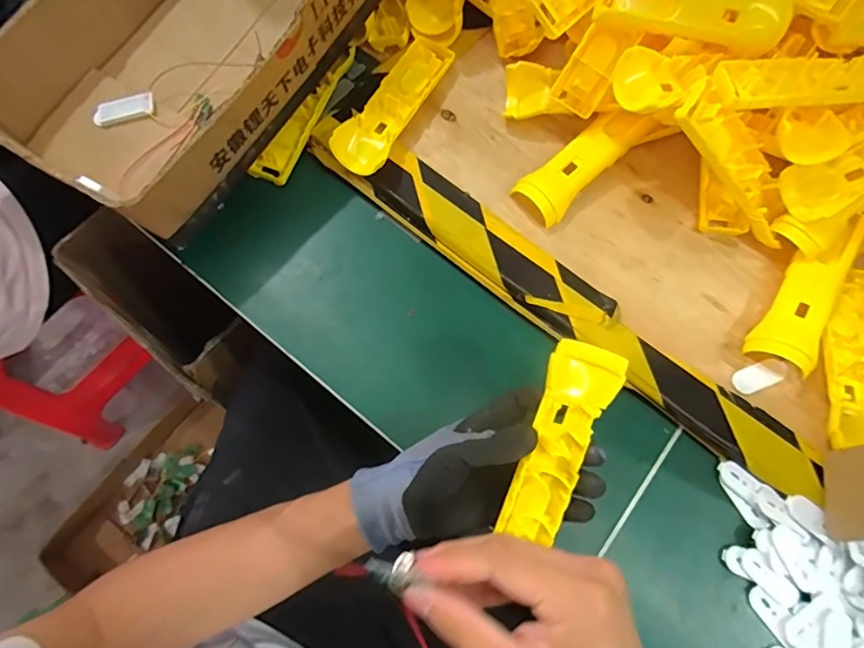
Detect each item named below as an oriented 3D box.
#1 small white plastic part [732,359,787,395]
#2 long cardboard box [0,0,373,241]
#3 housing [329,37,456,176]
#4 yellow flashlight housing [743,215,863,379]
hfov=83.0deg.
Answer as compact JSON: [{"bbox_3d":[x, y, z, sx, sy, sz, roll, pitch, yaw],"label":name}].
[{"bbox_3d":[0.272,0.044,0.405,0.048,0.004,0.021,-20,76,-5],"label":"small white plastic part"},{"bbox_3d":[-0.190,-0.293,0.434,0.230,0.087,0.409,33,77,8],"label":"long cardboard box"},{"bbox_3d":[-0.034,-0.212,0.466,0.047,0.033,0.165,28,77,8],"label":"housing"},{"bbox_3d":[0.320,-0.030,0.416,0.045,0.022,0.144,30,77,8],"label":"yellow flashlight housing"}]

